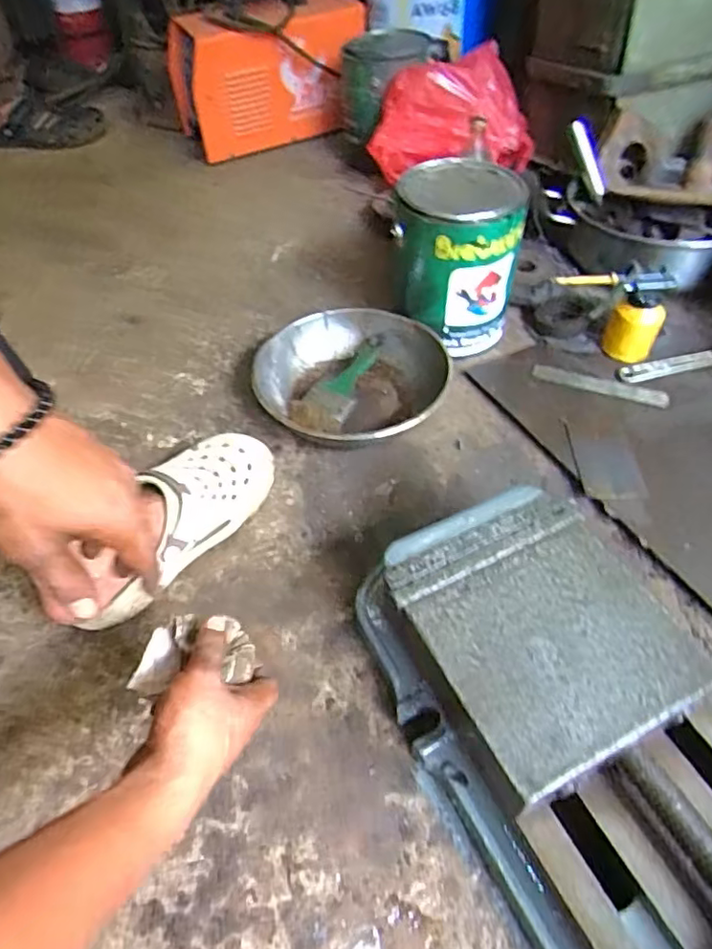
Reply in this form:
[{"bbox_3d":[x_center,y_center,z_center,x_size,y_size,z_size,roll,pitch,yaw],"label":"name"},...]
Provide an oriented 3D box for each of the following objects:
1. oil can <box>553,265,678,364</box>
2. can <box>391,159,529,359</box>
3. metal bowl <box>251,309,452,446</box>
[{"bbox_3d":[0.330,-0.202,0.782,0.145,0.121,0.050,-11,49,-5],"label":"oil can"},{"bbox_3d":[0.134,-0.283,0.810,0.158,0.213,0.152,-5,49,1],"label":"can"},{"bbox_3d":[-0.013,-0.120,0.777,0.227,0.064,0.230,-3,49,3],"label":"metal bowl"}]

